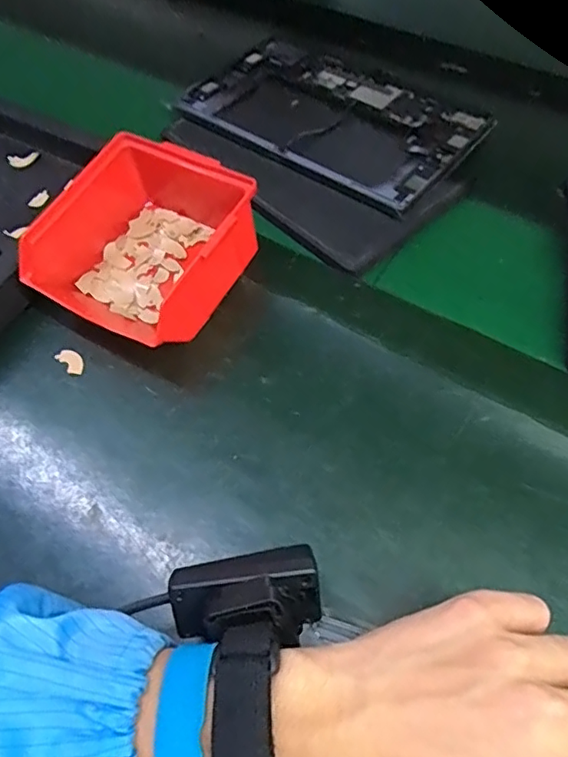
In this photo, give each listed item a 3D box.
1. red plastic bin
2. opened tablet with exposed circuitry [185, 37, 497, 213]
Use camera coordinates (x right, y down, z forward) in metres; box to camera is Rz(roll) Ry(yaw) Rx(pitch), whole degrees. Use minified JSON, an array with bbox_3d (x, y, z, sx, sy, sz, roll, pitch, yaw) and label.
[{"bbox_3d":[-0.091,-0.101,0.404,0.125,0.069,0.150,24,64,16],"label":"red plastic bin"},{"bbox_3d":[0.041,-0.235,0.506,0.243,0.013,0.151,31,66,19],"label":"opened tablet with exposed circuitry"}]

